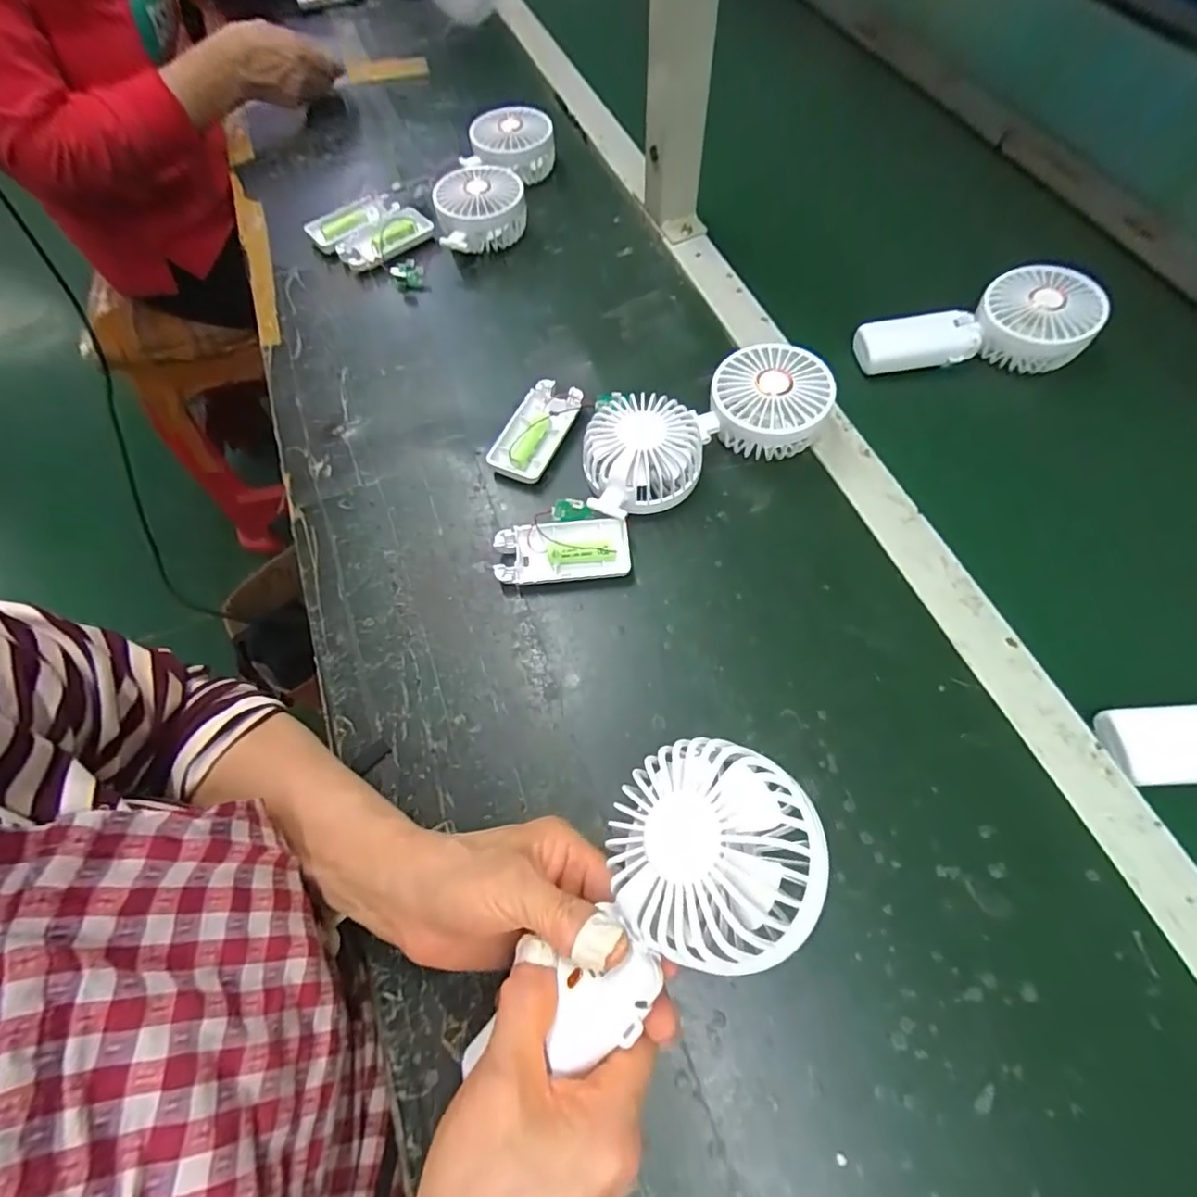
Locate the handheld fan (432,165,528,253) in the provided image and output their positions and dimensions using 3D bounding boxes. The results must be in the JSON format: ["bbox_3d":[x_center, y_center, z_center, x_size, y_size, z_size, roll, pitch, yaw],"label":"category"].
[{"bbox_3d":[-0.116,-0.388,0.563,0.084,0.048,0.090,-9,64,-2],"label":"handheld fan"}]

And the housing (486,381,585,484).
[{"bbox_3d":[-0.051,-0.136,0.457,0.045,0.019,0.092,23,68,13],"label":"housing"}]

